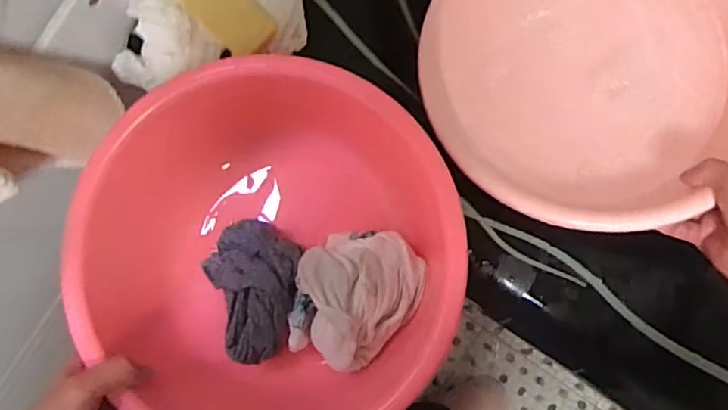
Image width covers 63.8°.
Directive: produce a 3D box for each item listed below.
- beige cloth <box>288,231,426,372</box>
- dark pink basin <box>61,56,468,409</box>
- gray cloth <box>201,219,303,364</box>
[{"bbox_3d":[-0.010,0.079,0.489,0.095,0.053,0.122,26,91,6],"label":"beige cloth"},{"bbox_3d":[-0.070,0.030,0.496,0.299,0.114,0.280,0,88,6],"label":"dark pink basin"},{"bbox_3d":[-0.102,0.074,0.516,0.083,0.034,0.114,13,89,6],"label":"gray cloth"}]

